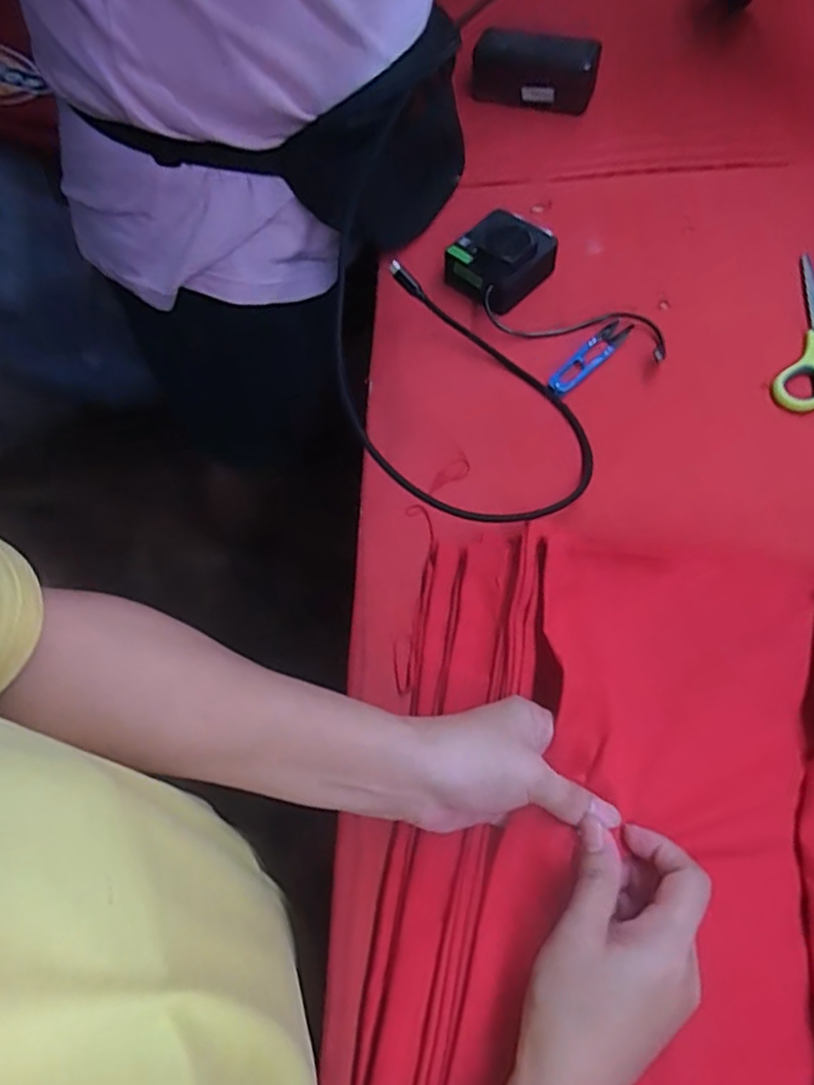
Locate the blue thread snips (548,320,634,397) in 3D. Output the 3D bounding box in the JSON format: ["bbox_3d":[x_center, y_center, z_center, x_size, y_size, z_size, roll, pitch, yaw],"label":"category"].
[{"bbox_3d":[0.152,-0.155,0.535,0.095,0.008,0.022,-41,70,-18],"label":"blue thread snips"}]

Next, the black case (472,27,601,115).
[{"bbox_3d":[0.136,-0.505,0.685,0.129,0.067,0.032,13,64,7],"label":"black case"}]

